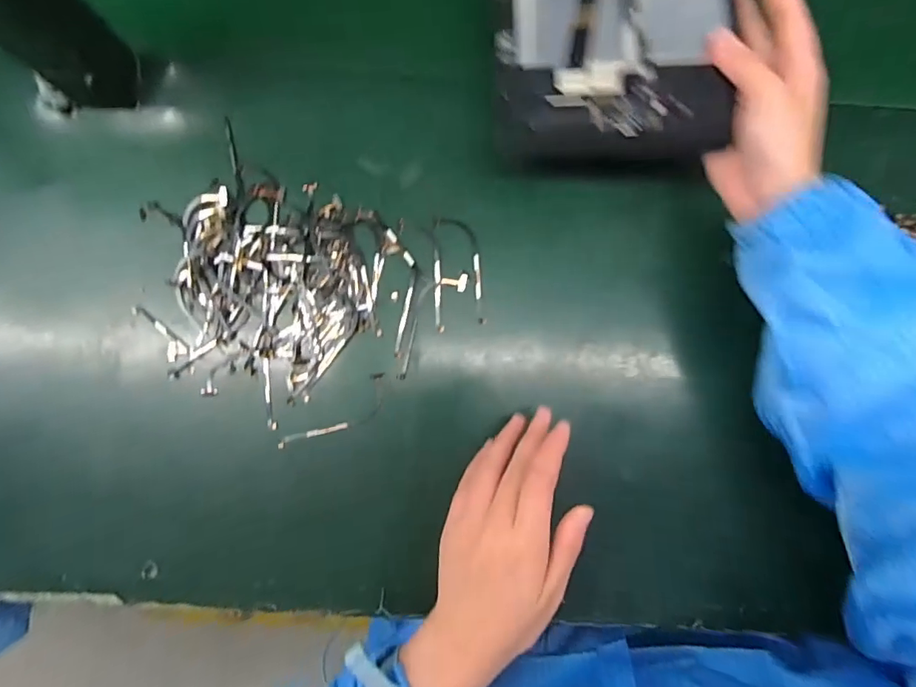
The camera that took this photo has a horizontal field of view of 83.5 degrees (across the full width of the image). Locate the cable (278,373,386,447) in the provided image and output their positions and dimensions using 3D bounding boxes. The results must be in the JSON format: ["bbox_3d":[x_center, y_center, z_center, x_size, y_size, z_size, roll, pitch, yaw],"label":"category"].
[{"bbox_3d":[-0.086,0.055,0.369,0.089,0.005,0.026,-36,87,-3],"label":"cable"}]

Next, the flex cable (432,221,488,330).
[{"bbox_3d":[-0.001,-0.053,0.379,0.036,0.004,0.082,-6,86,-1],"label":"flex cable"}]

